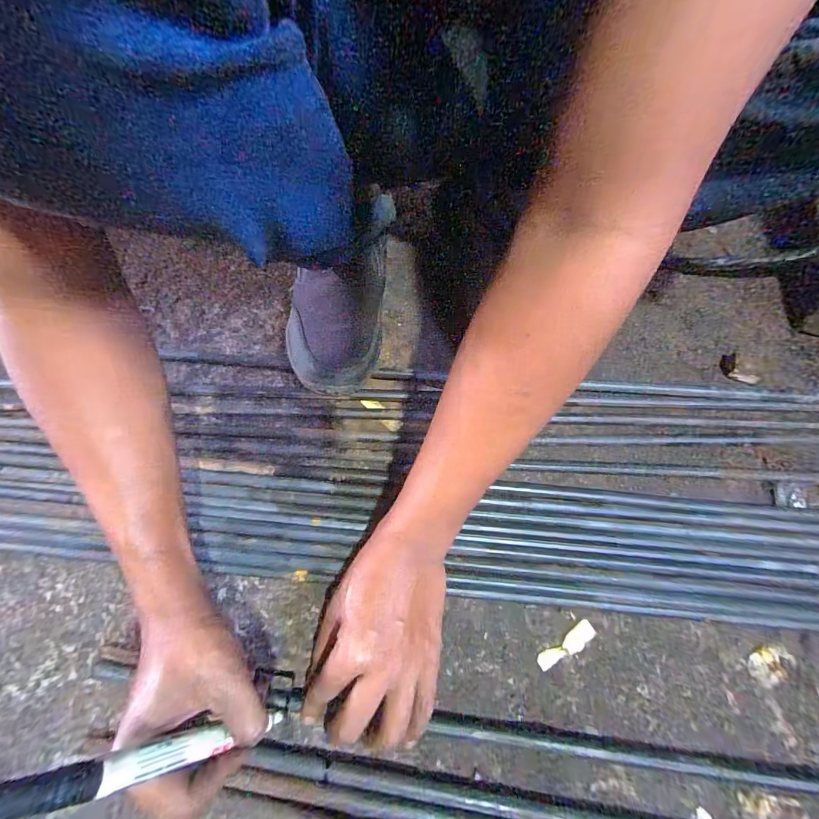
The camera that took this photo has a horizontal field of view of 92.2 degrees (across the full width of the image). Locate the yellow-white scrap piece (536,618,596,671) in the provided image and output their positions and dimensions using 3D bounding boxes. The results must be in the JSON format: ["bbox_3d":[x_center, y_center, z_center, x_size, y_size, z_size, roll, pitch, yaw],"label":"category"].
[{"bbox_3d":[0.126,0.190,0.316,0.053,0.004,0.015,-29,67,-14],"label":"yellow-white scrap piece"}]

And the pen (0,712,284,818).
[{"bbox_3d":[-0.132,0.190,0.218,0.010,0.159,0.014,-19,59,27],"label":"pen"}]

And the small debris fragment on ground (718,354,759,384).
[{"bbox_3d":[0.353,-0.042,0.428,0.029,0.012,0.041,-20,65,-10],"label":"small debris fragment on ground"}]

